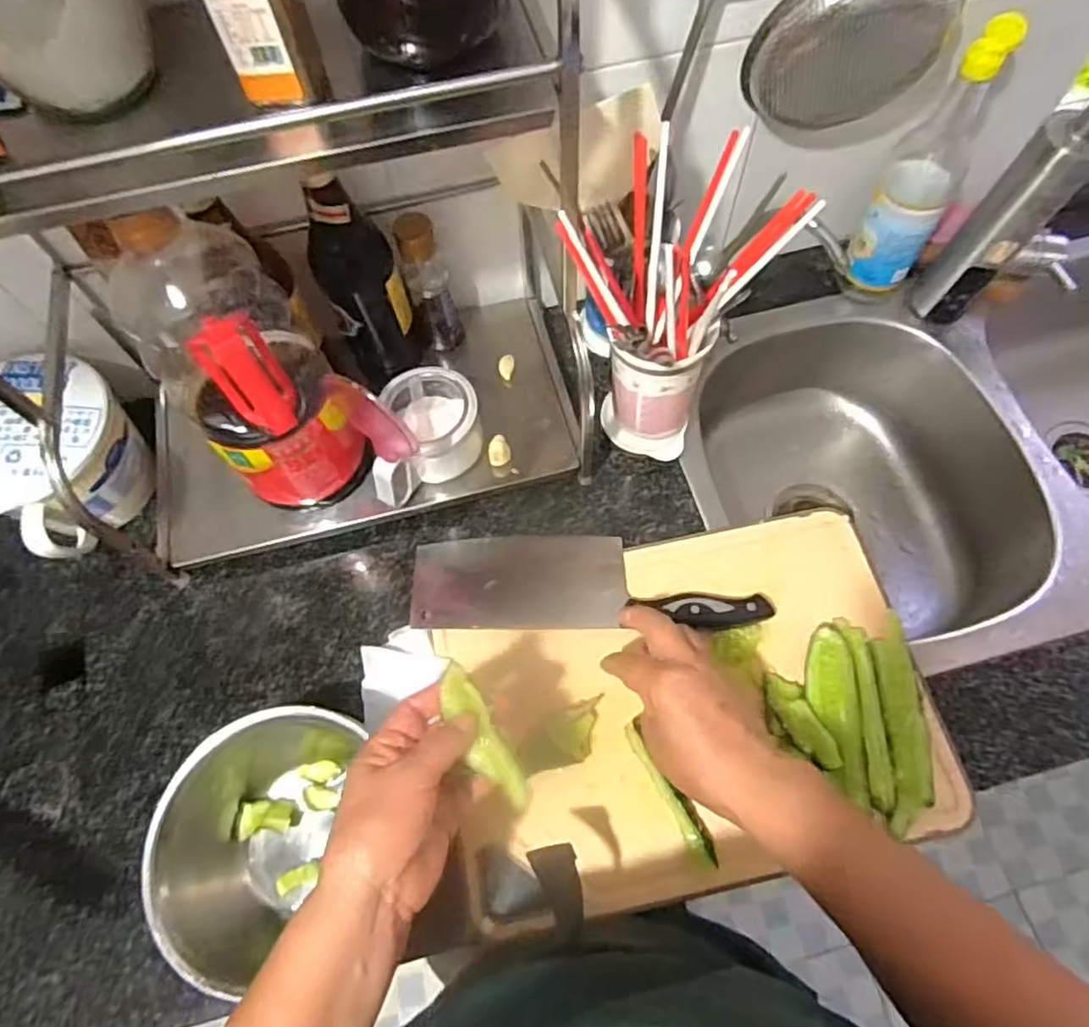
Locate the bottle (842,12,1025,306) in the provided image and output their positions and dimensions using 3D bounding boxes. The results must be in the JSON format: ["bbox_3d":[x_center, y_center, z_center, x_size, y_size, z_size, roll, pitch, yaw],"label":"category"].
[{"bbox_3d":[0.362,-0.318,0.629,0.072,0.234,0.088,32,71,15],"label":"bottle"}]

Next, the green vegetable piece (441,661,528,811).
[{"bbox_3d":[-0.040,0.141,0.417,0.025,0.007,0.094,-28,78,-10],"label":"green vegetable piece"}]

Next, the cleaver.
[{"bbox_3d":[0.036,0.064,0.587,0.304,0.022,0.095,3,66,9],"label":"cleaver"}]

